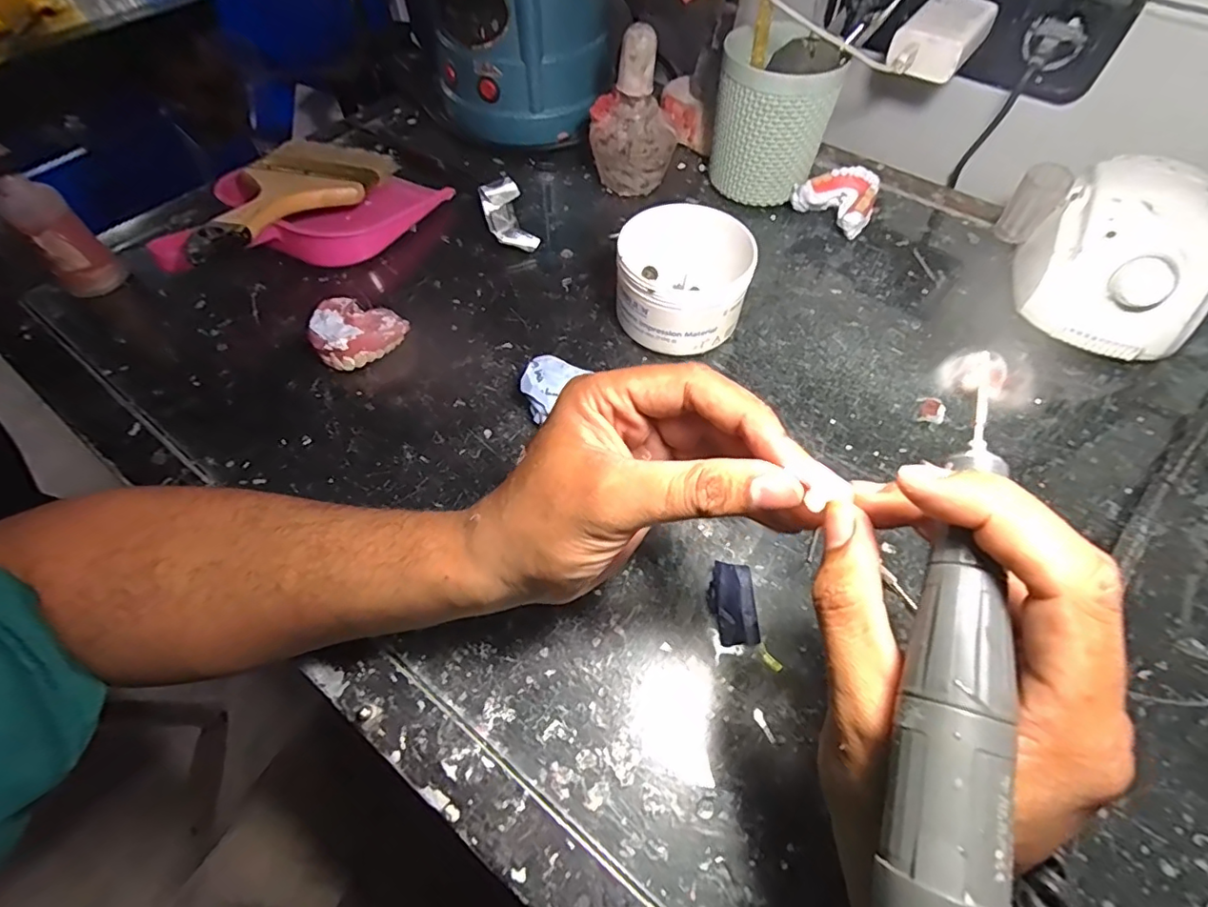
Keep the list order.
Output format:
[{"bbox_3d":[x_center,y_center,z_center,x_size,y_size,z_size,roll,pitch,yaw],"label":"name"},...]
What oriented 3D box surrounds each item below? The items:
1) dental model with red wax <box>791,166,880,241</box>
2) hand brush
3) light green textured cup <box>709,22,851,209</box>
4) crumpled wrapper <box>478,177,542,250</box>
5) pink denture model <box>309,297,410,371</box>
[{"bbox_3d":[0.201,-0.214,0.475,0.052,0.035,0.061,-36,64,-21],"label":"dental model with red wax"},{"bbox_3d":[-0.251,-0.199,0.434,0.091,0.025,0.216,9,45,5],"label":"hand brush"},{"bbox_3d":[0.139,-0.278,0.469,0.091,0.112,0.085,0,57,0],"label":"light green textured cup"},{"bbox_3d":[-0.080,-0.197,0.464,0.033,0.026,0.073,-17,59,-11],"label":"crumpled wrapper"},{"bbox_3d":[-0.178,-0.092,0.396,0.059,0.029,0.060,-32,63,-19],"label":"pink denture model"}]

